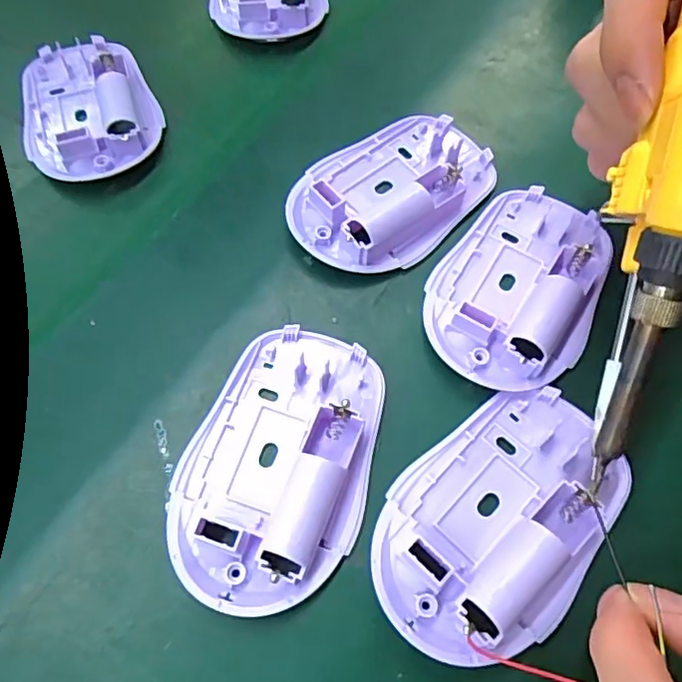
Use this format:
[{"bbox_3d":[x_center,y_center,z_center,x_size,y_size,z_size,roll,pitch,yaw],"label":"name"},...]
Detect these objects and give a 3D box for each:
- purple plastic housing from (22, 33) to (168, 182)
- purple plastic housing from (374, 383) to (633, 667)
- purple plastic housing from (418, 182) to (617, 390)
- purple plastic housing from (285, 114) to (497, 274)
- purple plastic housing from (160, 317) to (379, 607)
[{"bbox_3d":[-0.120,-0.112,0.271,0.060,0.016,0.088,-23,68,-13],"label":"purple plastic housing"},{"bbox_3d":[0.051,0.054,0.188,0.056,0.021,0.094,41,69,15],"label":"purple plastic housing"},{"bbox_3d":[0.071,-0.025,0.228,0.060,0.014,0.093,27,67,12],"label":"purple plastic housing"},{"bbox_3d":[0.021,-0.066,0.246,0.094,0.017,0.059,-39,73,-19],"label":"purple plastic housing"},{"bbox_3d":[-0.020,0.038,0.195,0.061,0.017,0.095,23,66,7],"label":"purple plastic housing"}]

